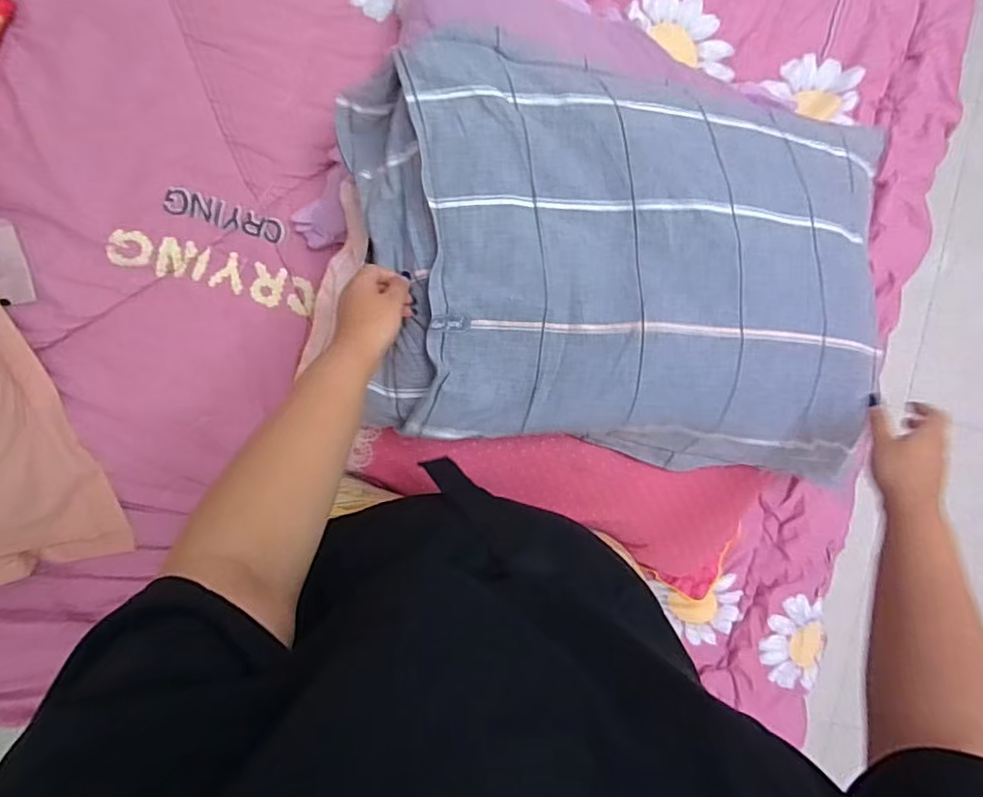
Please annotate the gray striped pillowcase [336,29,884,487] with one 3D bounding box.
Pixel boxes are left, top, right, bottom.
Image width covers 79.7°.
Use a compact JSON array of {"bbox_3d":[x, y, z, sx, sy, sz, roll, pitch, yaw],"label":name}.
[{"bbox_3d":[0.141,-0.136,0.606,0.572,0.109,0.389,8,91,-9],"label":"gray striped pillowcase"}]

